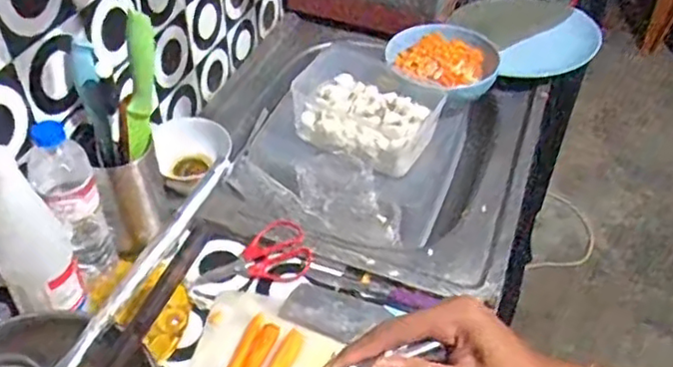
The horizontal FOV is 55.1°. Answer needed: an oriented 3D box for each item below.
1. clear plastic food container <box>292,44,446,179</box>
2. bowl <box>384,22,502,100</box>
[{"bbox_3d":[0.043,-0.110,0.944,0.198,0.082,0.153,18,47,15],"label":"clear plastic food container"},{"bbox_3d":[0.168,-0.198,1.033,0.163,0.048,0.179,1,45,-1],"label":"bowl"}]

